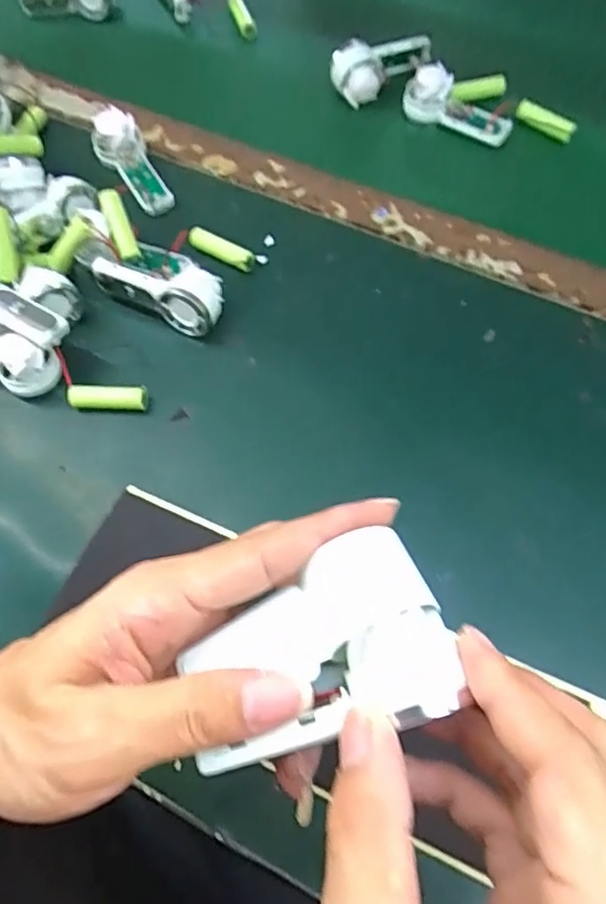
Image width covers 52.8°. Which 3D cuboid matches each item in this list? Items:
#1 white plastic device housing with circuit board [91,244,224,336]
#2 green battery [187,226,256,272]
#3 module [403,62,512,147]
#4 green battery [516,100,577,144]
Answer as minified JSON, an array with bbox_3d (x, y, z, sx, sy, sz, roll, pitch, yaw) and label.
[{"bbox_3d":[-0.099,-0.119,0.436,0.090,0.029,0.051,35,72,16],"label":"white plastic device housing with circuit board"},{"bbox_3d":[-0.061,-0.152,0.459,0.053,0.014,0.017,30,71,14],"label":"green battery"},{"bbox_3d":[0.125,-0.279,0.489,0.088,0.030,0.029,33,73,14],"label":"module"},{"bbox_3d":[0.194,-0.264,0.489,0.049,0.016,0.014,25,70,-5],"label":"green battery"}]

